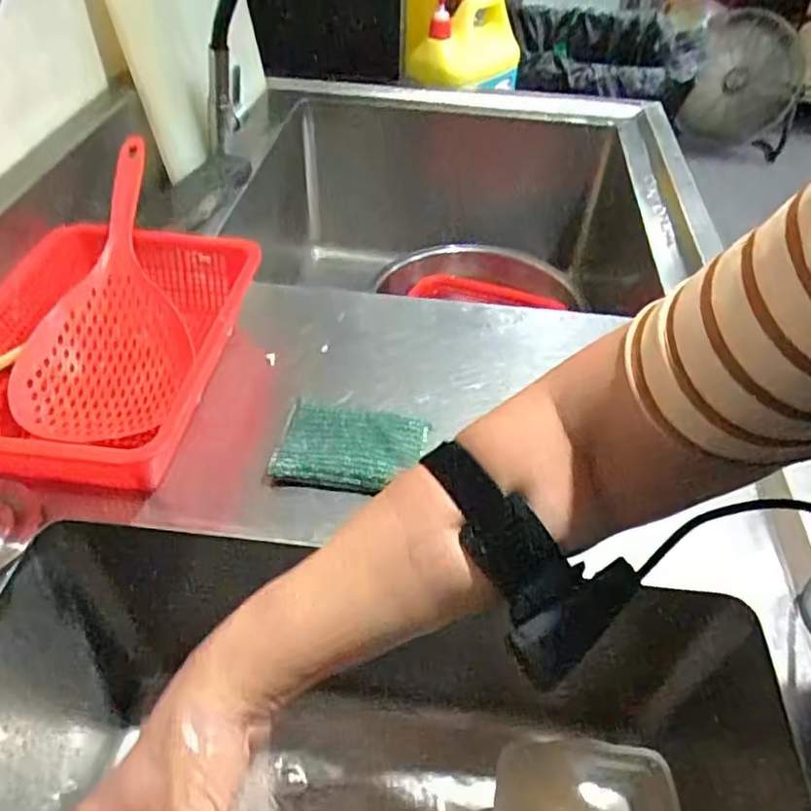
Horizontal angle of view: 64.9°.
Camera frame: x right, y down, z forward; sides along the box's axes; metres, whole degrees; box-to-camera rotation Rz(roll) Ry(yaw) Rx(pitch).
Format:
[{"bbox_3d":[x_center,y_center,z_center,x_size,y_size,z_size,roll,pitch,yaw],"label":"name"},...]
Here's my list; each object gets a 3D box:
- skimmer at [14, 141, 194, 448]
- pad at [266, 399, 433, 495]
[{"bbox_3d":[-0.253,-0.121,0.575,0.121,0.044,0.329,0,67,-3],"label":"skimmer"},{"bbox_3d":[-0.042,0.033,0.511,0.113,0.023,0.084,6,46,3],"label":"pad"}]

